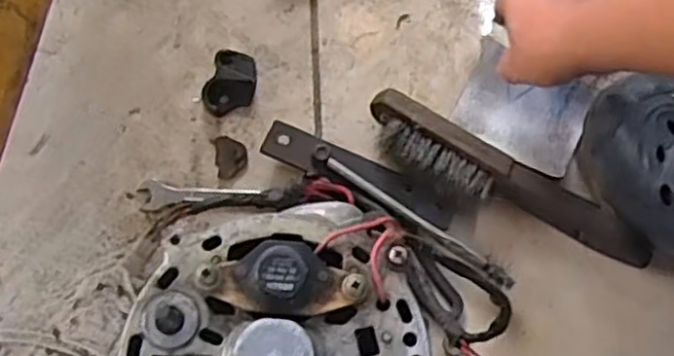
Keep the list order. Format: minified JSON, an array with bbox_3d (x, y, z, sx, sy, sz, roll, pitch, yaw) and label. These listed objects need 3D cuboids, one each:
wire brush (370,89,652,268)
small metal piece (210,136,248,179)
[{"bbox_3d":[0.129,0.007,0.560,0.233,0.040,0.047,29,77,5],"label":"wire brush"},{"bbox_3d":[-0.086,-0.018,0.579,0.026,0.004,0.035,-10,77,-4],"label":"small metal piece"}]

